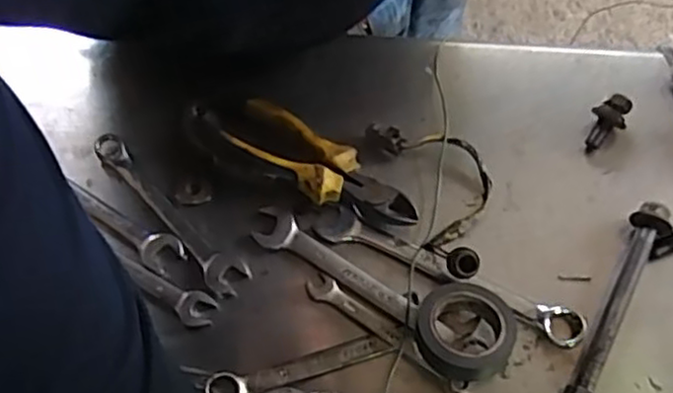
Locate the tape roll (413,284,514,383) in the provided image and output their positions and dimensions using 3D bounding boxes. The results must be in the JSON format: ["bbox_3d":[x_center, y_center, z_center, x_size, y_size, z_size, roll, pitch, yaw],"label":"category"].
[{"bbox_3d":[0.074,0.079,0.400,0.055,0.033,0.055,-9,67,0],"label":"tape roll"}]

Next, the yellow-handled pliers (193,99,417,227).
[{"bbox_3d":[-0.023,-0.026,0.450,0.164,0.022,0.040,31,73,15],"label":"yellow-handled pliers"}]

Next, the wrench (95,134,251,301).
[{"bbox_3d":[-0.112,0.009,0.448,0.024,0.004,0.142,-41,71,-13],"label":"wrench"}]

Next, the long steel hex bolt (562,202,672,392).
[{"bbox_3d":[0.171,0.066,0.412,0.018,0.019,0.135,25,71,13],"label":"long steel hex bolt"}]

